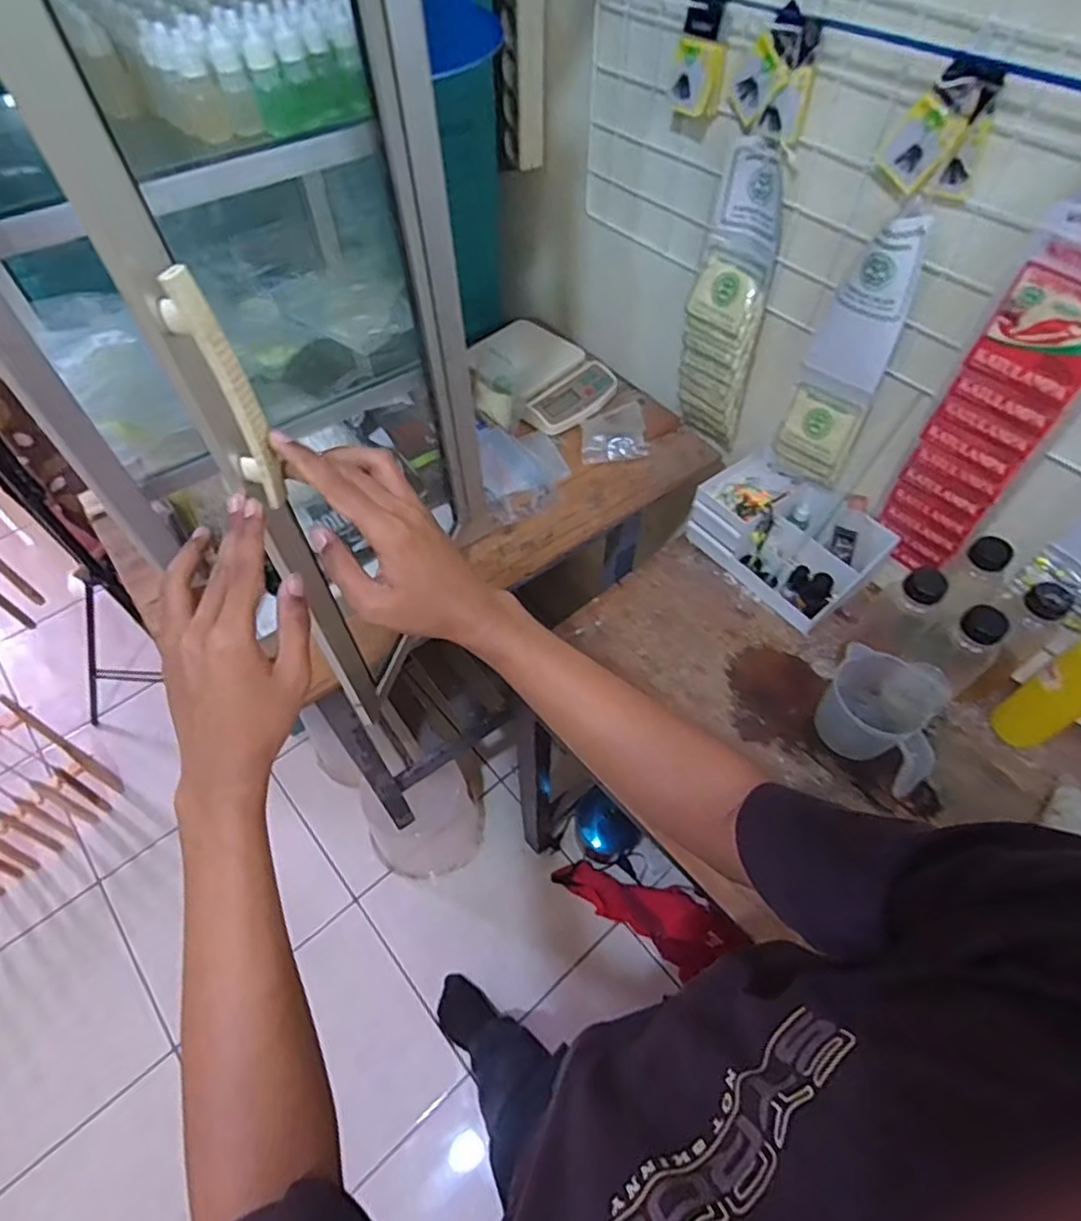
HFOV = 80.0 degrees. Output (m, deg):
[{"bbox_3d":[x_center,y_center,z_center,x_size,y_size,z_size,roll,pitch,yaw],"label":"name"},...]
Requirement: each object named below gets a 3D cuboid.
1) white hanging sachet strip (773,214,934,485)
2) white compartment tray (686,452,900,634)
[{"bbox_3d":[0.353,-0.289,0.753,0.091,0.312,0.028,36,62,24],"label":"white hanging sachet strip"},{"bbox_3d":[0.340,-0.109,0.899,0.143,0.113,0.234,-34,62,-22],"label":"white compartment tray"}]

